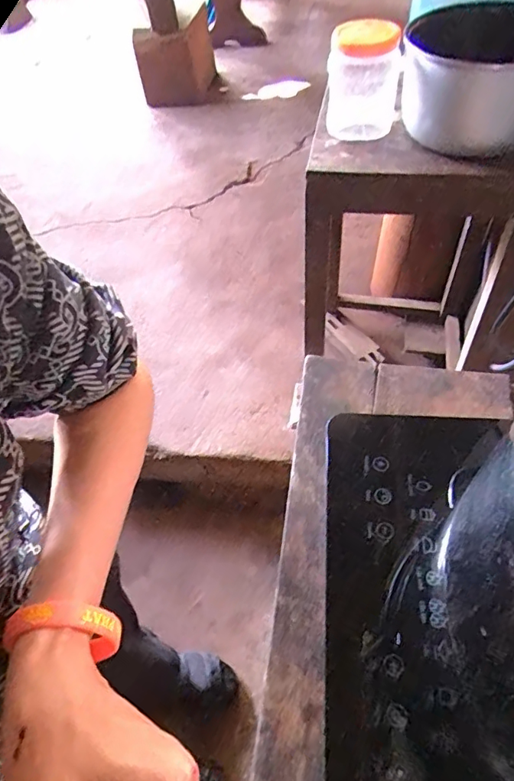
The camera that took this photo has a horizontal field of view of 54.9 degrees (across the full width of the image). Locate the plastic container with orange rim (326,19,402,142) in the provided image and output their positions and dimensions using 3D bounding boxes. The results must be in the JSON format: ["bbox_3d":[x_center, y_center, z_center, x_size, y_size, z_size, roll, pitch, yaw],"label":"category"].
[{"bbox_3d":[0.160,-0.465,0.744,0.105,0.142,0.106,8,60,8],"label":"plastic container with orange rim"}]

